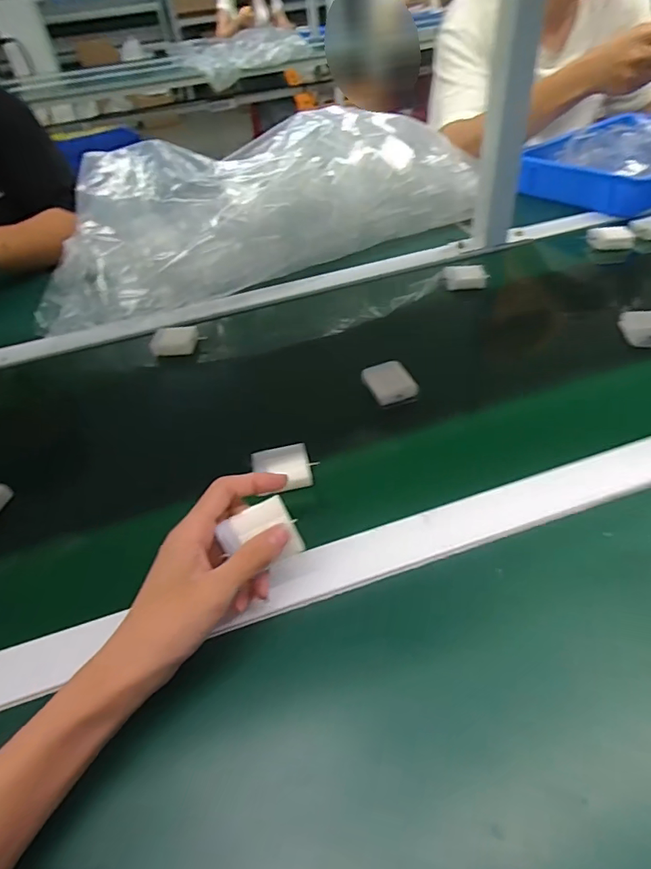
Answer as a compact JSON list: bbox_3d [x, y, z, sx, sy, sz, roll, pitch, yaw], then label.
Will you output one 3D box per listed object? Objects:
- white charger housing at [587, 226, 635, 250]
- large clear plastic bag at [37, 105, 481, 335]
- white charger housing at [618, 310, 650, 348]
[{"bbox_3d":[0.412,-0.283,0.710,0.062,0.025,0.031,7,46,13],"label":"white charger housing"},{"bbox_3d":[-0.124,-0.356,0.766,0.654,0.168,0.292,-24,47,-18],"label":"large clear plastic bag"},{"bbox_3d":[0.357,-0.116,0.543,0.048,0.022,0.049,-1,44,5],"label":"white charger housing"}]

